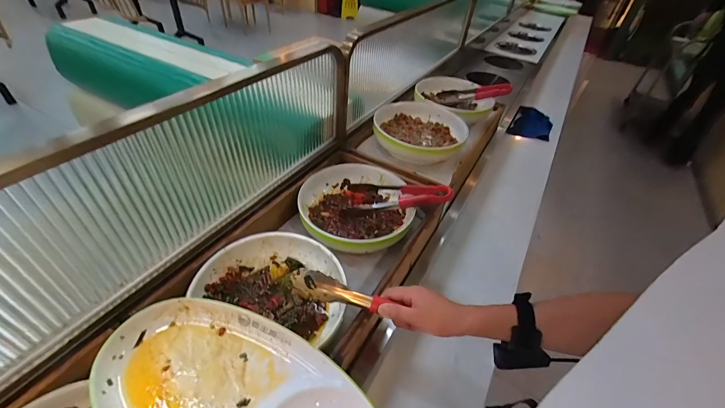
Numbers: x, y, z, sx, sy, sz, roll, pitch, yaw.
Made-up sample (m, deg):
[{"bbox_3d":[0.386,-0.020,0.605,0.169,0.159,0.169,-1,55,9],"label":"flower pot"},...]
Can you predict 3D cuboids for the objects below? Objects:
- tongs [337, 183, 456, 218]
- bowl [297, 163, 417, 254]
[{"bbox_3d":[0.076,-0.015,0.723,0.234,0.043,0.102,-5,39,20],"label":"tongs"},{"bbox_3d":[-0.016,0.009,0.715,0.229,0.064,0.245,4,43,-3],"label":"bowl"}]

